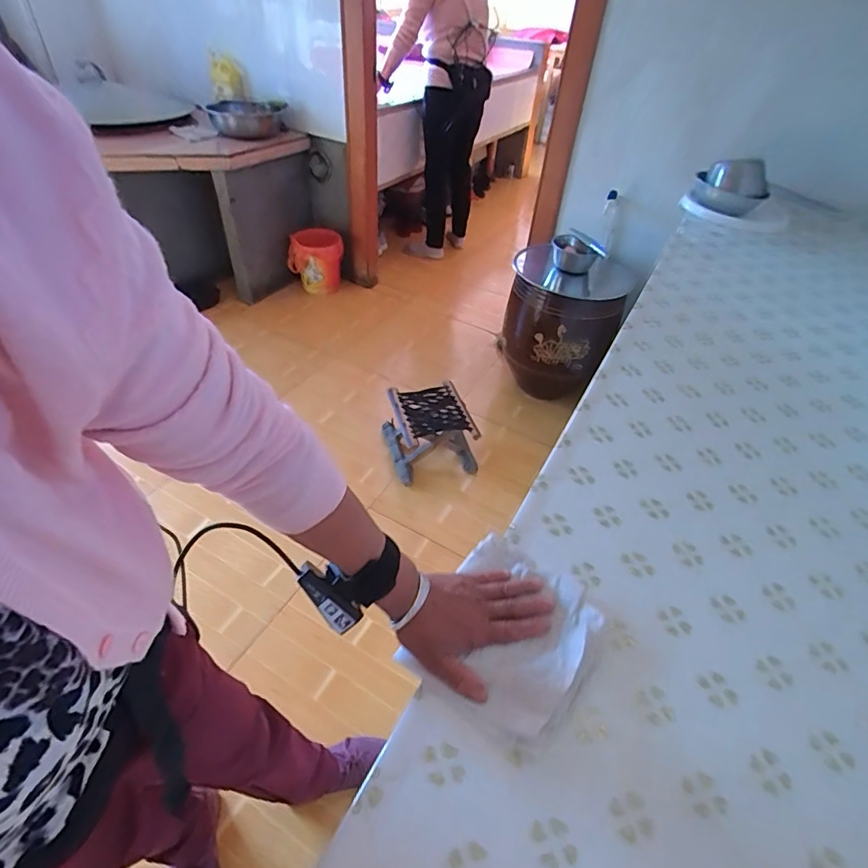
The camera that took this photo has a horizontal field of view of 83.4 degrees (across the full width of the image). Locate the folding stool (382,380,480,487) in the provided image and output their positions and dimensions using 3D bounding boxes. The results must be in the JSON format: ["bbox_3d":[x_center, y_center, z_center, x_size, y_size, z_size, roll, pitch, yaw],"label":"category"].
[{"bbox_3d":[-0.015,-0.004,1.709,0.258,0.218,0.273,-10,46,-16],"label":"folding stool"}]

